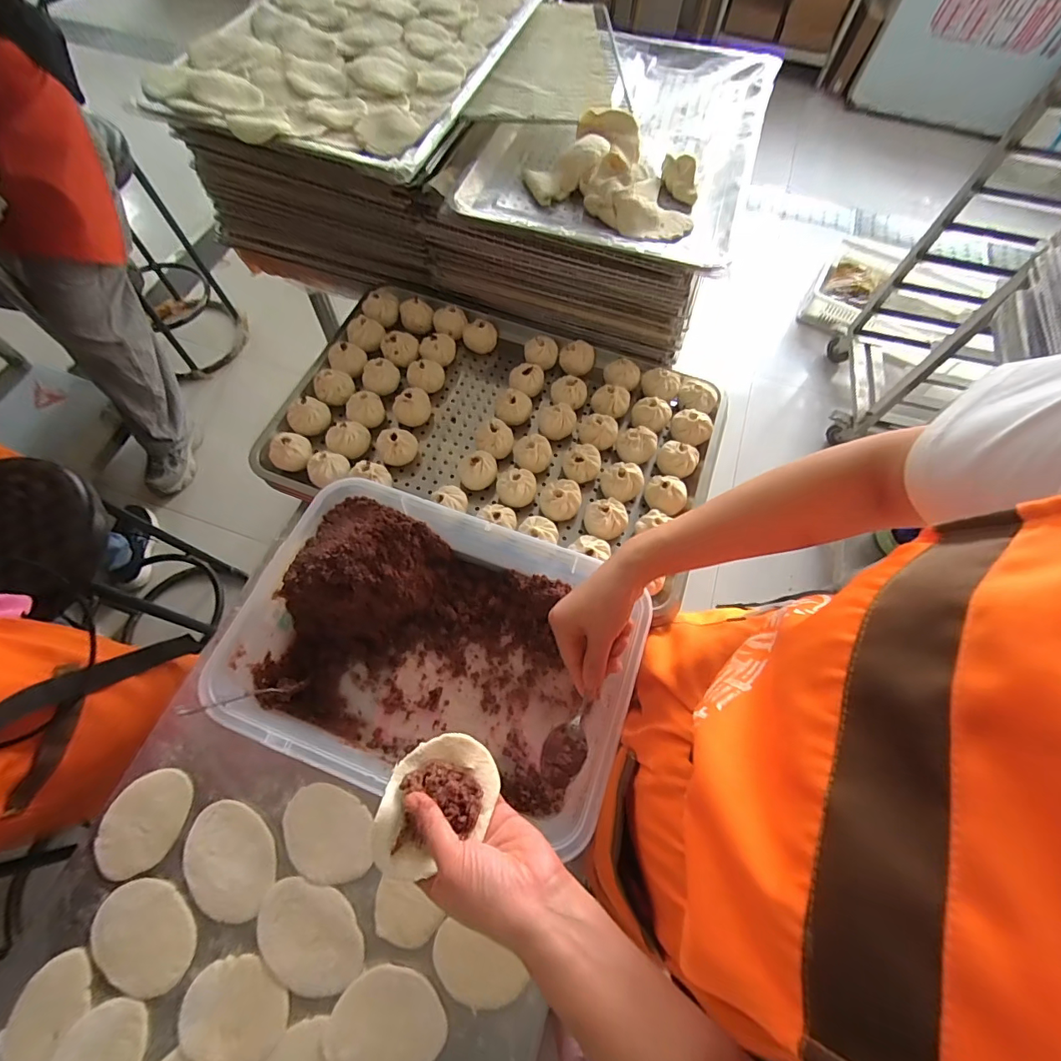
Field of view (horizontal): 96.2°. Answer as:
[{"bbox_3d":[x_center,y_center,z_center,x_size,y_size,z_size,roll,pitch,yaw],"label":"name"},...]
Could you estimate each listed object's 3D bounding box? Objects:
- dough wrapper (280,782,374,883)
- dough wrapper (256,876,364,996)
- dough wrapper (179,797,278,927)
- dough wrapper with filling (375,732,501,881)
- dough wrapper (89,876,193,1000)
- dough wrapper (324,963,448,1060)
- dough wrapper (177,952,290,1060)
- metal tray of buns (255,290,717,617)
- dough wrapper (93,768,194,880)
[{"bbox_3d":[-0.212,0.319,0.499,0.101,0.008,0.076,31,66,6],"label":"dough wrapper"},{"bbox_3d":[-0.215,0.394,0.464,0.112,0.008,0.074,33,68,12],"label":"dough wrapper"},{"bbox_3d":[-0.308,0.336,0.485,0.077,0.009,0.109,-35,71,-17],"label":"dough wrapper"},{"bbox_3d":[-0.071,0.195,0.347,0.096,0.022,0.069,-35,71,-17],"label":"dough wrapper with filling"},{"bbox_3d":[-0.370,0.389,0.456,0.073,0.005,0.100,-38,77,-24],"label":"dough wrapper"},{"bbox_3d":[-0.133,0.450,0.435,0.101,0.005,0.079,-12,64,-10],"label":"dough wrapper"},{"bbox_3d":[-0.271,0.440,0.436,0.094,0.006,0.074,15,65,5],"label":"dough wrapper"},{"bbox_3d":[-0.039,-0.152,0.673,0.586,0.056,0.380,18,65,6],"label":"metal tray of buns"},{"bbox_3d":[-0.400,0.301,0.492,0.073,0.009,0.096,23,62,-4],"label":"dough wrapper"}]

